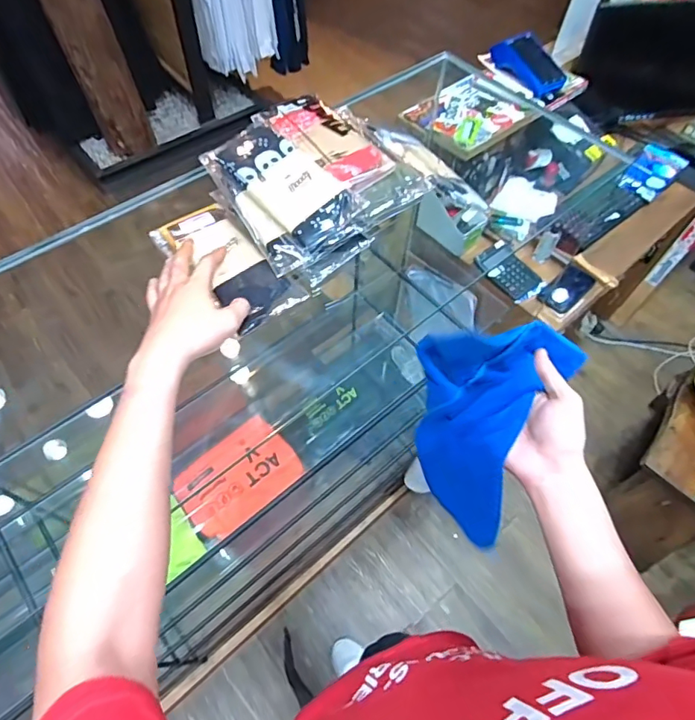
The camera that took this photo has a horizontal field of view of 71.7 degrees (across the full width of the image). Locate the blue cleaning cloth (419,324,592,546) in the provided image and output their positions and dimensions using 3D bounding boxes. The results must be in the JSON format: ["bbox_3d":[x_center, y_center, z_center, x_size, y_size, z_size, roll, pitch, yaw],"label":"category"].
[{"bbox_3d":[0.146,0.078,0.510,0.148,0.252,0.070,3,30,0],"label":"blue cleaning cloth"}]

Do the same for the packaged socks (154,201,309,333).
[{"bbox_3d":[-0.145,-0.119,0.585,0.094,0.026,0.195,-37,70,-20],"label":"packaged socks"}]

